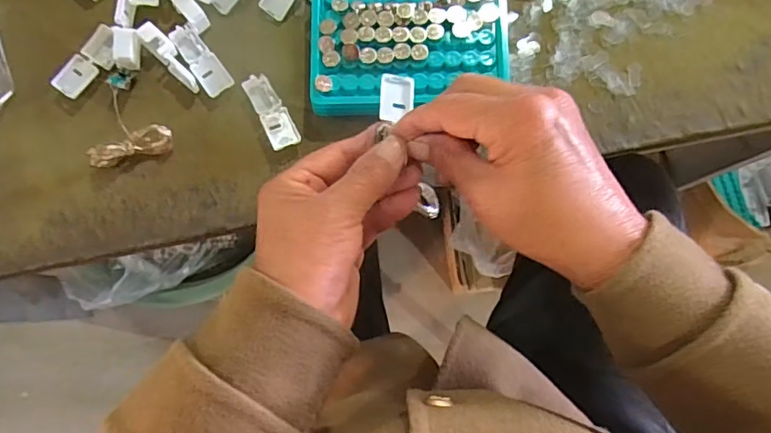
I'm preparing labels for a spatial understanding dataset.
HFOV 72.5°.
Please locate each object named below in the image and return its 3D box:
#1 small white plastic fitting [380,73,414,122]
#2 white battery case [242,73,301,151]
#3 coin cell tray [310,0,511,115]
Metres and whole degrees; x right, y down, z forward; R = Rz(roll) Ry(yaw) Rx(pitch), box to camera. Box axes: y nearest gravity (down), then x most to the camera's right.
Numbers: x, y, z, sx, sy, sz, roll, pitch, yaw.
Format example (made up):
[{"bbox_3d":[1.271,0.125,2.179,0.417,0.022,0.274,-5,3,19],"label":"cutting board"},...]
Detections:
[{"bbox_3d":[0.007,-0.069,0.305,0.020,0.006,0.027,3,81,0],"label":"small white plastic fitting"},{"bbox_3d":[-0.076,-0.070,0.357,0.020,0.012,0.053,-27,83,-4],"label":"white battery case"},{"bbox_3d":[0.016,-0.121,0.358,0.130,0.025,0.097,-3,81,-1],"label":"coin cell tray"}]

